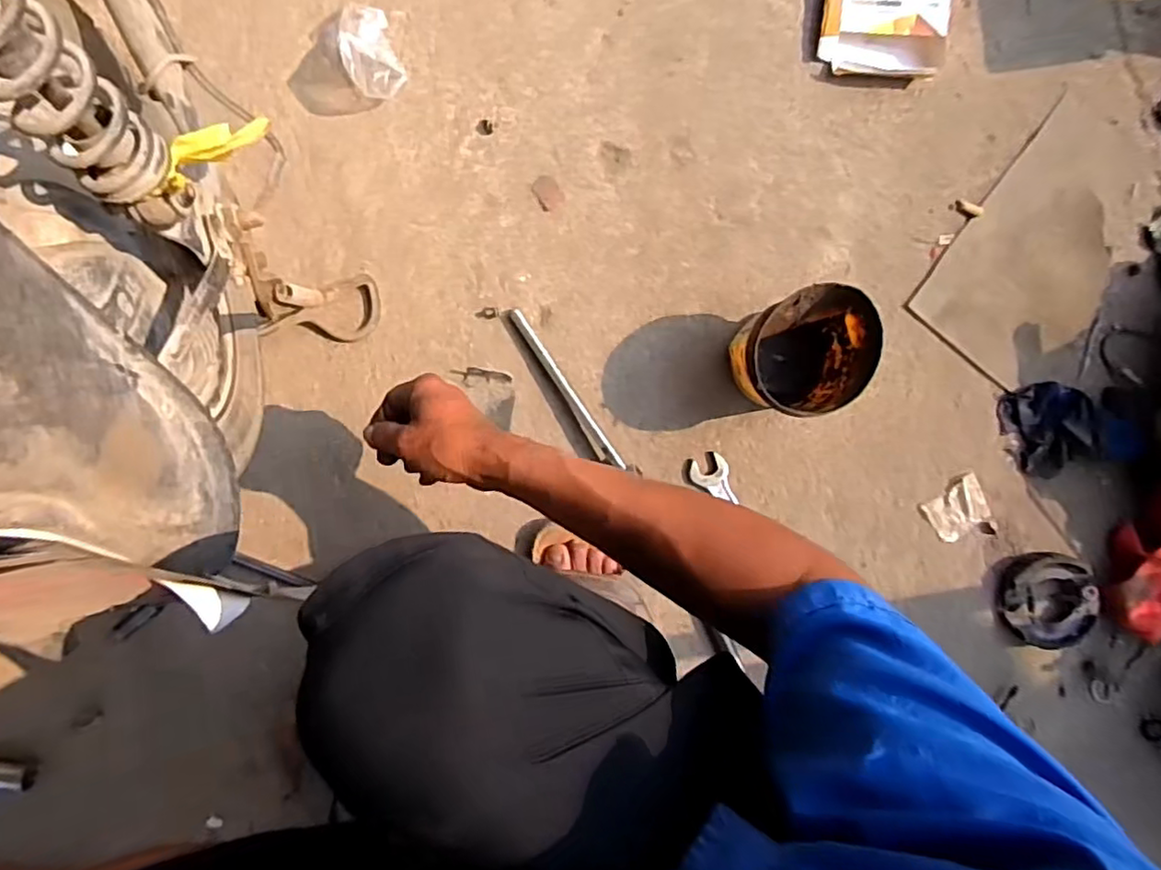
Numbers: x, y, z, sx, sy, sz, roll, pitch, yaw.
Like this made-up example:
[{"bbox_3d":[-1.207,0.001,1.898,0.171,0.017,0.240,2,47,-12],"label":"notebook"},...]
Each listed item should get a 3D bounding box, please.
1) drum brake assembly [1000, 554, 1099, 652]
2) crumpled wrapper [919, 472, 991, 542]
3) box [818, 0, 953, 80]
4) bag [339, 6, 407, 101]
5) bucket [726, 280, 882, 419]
[{"bbox_3d":[0.527,0.187,0.733,0.097,0.040,0.104,-3,92,-3],"label":"drum brake assembly"},{"bbox_3d":[0.428,0.083,0.733,0.067,0.016,0.057,-37,93,-1],"label":"crumpled wrapper"},{"bbox_3d":[0.327,-0.461,0.681,0.132,0.033,0.144,3,92,-3],"label":"box"},{"bbox_3d":[-0.215,-0.393,0.642,0.052,0.048,0.094,-18,96,-1],"label":"bag"},{"bbox_3d":[0.221,-0.085,0.660,0.123,0.105,0.121,-3,95,-3],"label":"bucket"}]

